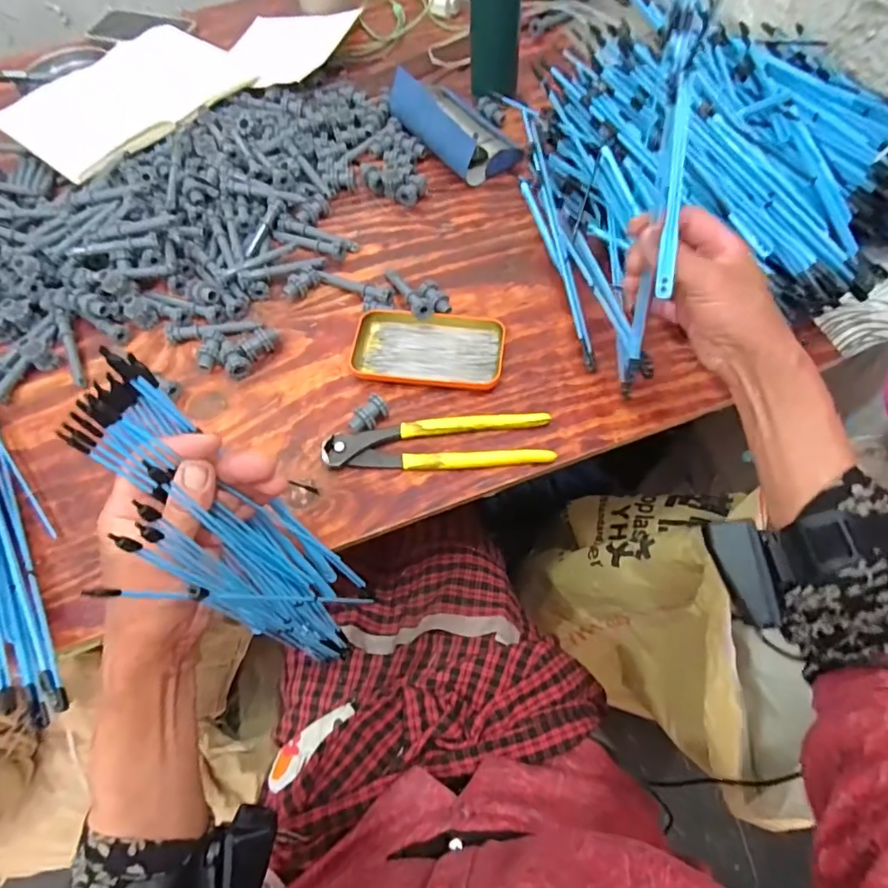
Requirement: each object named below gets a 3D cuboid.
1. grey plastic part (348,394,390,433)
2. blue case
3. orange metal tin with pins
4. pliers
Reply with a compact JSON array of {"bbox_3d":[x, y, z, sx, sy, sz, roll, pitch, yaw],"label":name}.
[{"bbox_3d":[-0.067,-0.025,0.486,0.019,0.021,0.042,31,70,16],"label":"grey plastic part"},{"bbox_3d":[0.016,-0.388,0.640,0.100,0.053,0.167,-37,68,-14],"label":"blue case"},{"bbox_3d":[-0.015,-0.093,0.515,0.142,0.019,0.075,5,65,5],"label":"orange metal tin with pins"},{"bbox_3d":[-0.005,0.001,0.474,0.200,0.016,0.048,-6,64,0],"label":"pliers"}]

